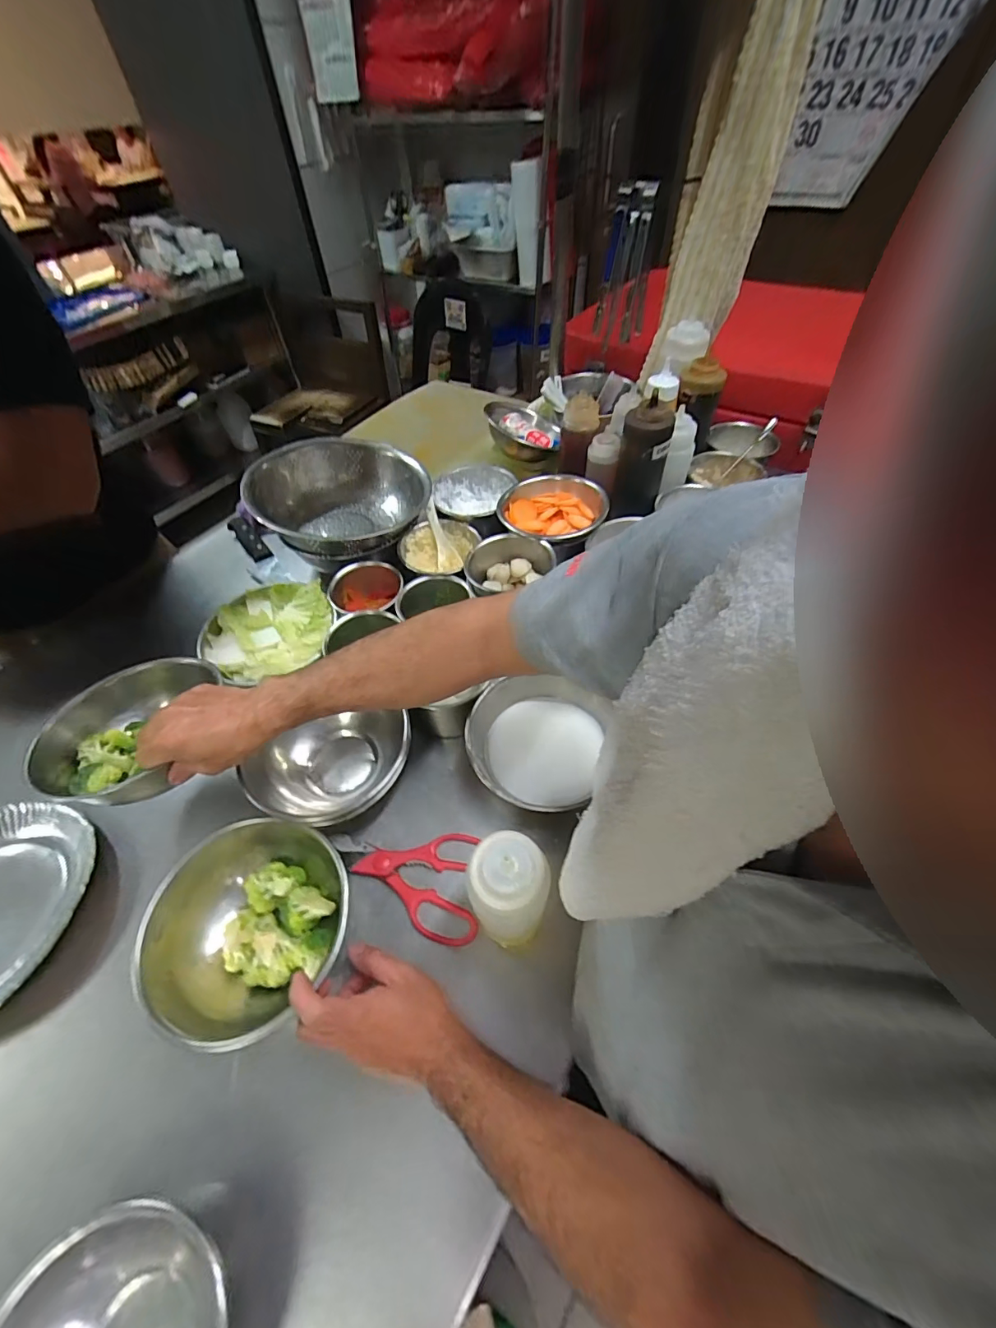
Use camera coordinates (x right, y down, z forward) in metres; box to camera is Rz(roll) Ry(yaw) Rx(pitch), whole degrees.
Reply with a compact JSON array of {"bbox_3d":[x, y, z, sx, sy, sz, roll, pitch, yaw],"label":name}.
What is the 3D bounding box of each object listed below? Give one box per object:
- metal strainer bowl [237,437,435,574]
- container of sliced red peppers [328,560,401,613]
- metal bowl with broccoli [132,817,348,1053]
[{"bbox_3d":[-0.231,-0.252,0.721,0.242,0.117,0.233,-1,52,2],"label":"metal strainer bowl"},{"bbox_3d":[-0.181,-0.093,0.649,0.103,0.058,0.104,-8,52,-3],"label":"container of sliced red peppers"},{"bbox_3d":[-0.219,0.232,0.422,0.166,0.074,0.159,-1,52,2],"label":"metal bowl with broccoli"}]

